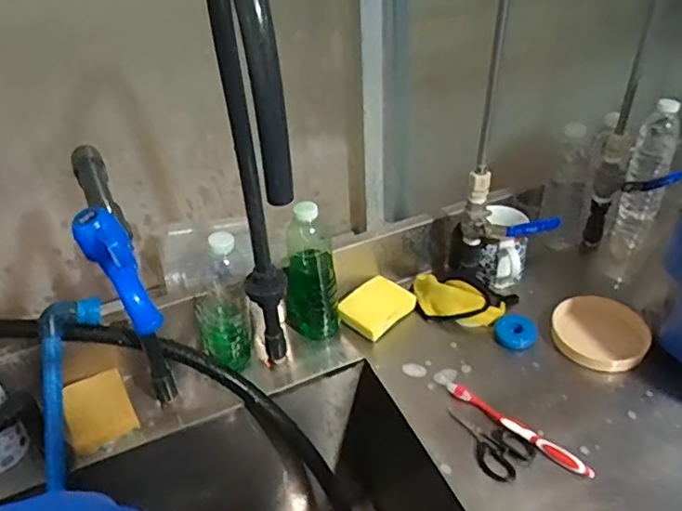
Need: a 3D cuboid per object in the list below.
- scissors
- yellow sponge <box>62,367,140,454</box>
[{"bbox_3d":[0.167,0.217,0.668,0.063,0.008,0.104,-31,45,-33],"label":"scissors"},{"bbox_3d":[-0.304,0.189,0.716,0.072,0.013,0.096,-20,56,-23],"label":"yellow sponge"}]

